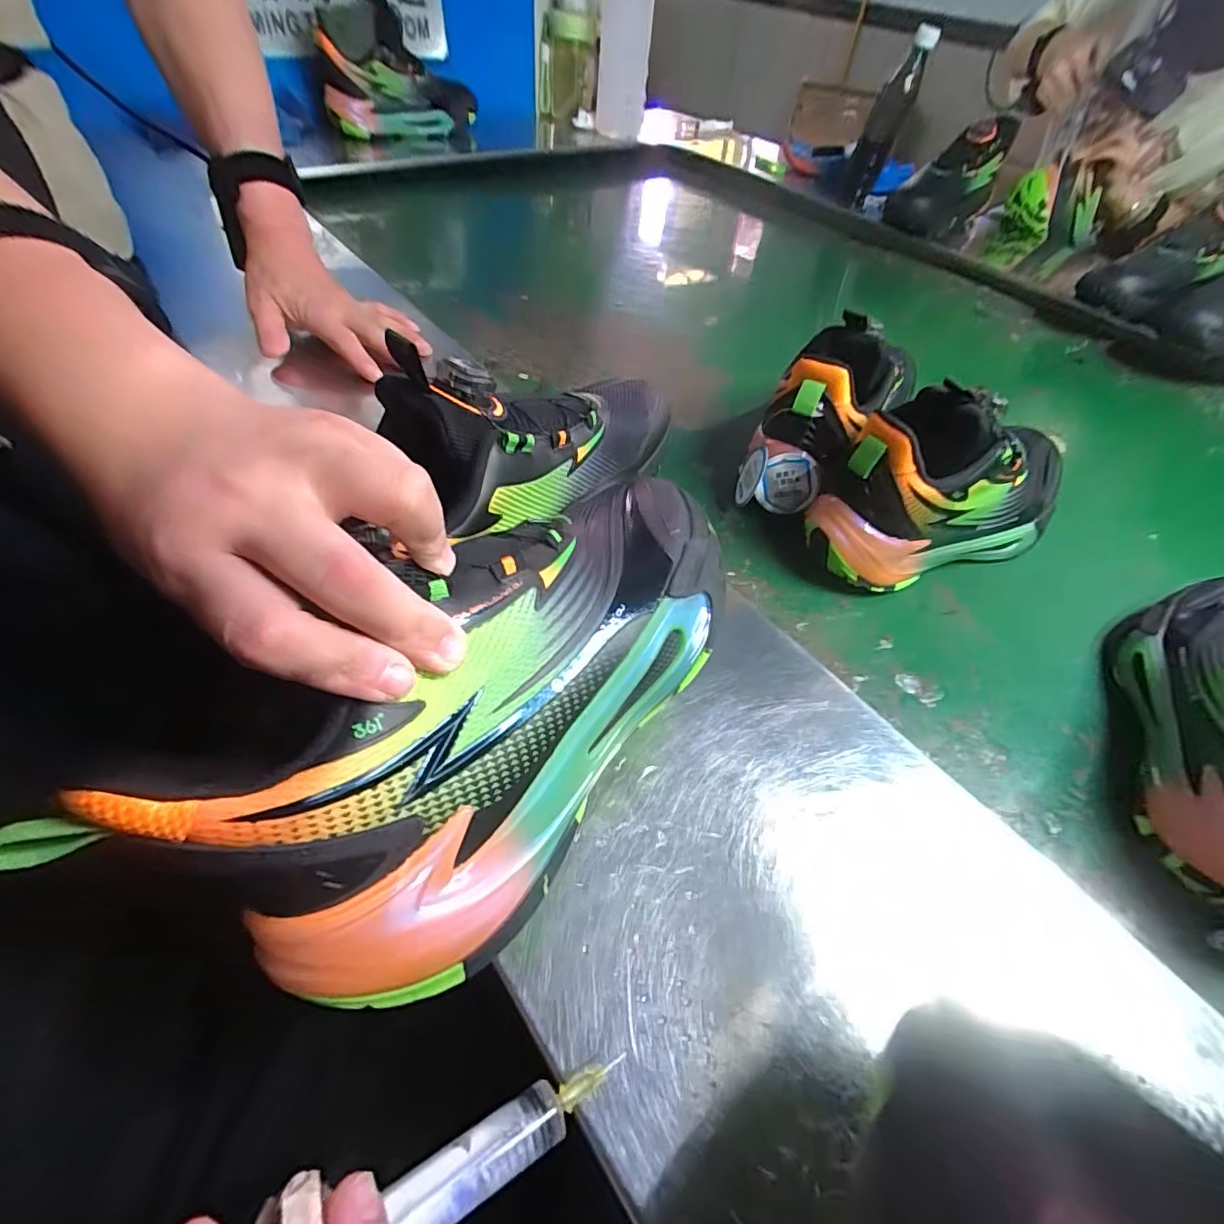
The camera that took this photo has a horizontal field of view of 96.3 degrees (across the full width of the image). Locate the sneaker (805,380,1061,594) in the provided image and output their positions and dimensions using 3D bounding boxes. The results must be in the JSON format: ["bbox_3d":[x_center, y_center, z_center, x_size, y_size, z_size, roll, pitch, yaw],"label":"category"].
[{"bbox_3d":[0.265,-0.100,0.411,0.252,0.124,0.091,-19,56,-19],"label":"sneaker"}]

